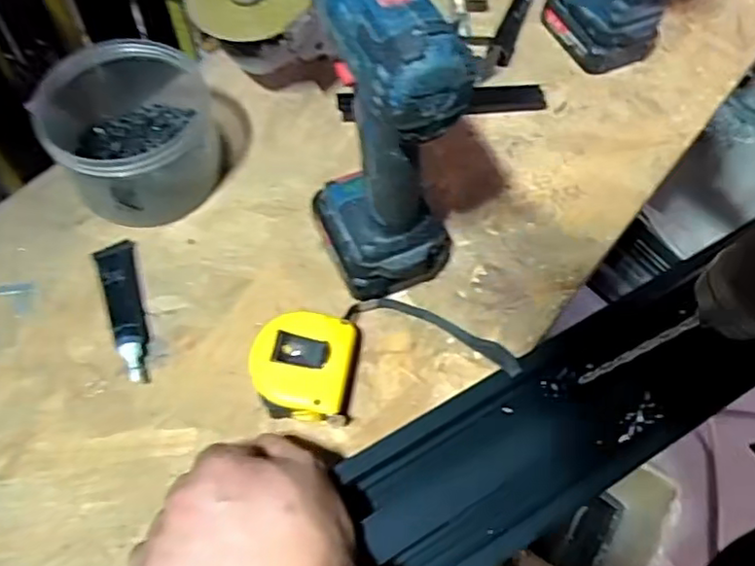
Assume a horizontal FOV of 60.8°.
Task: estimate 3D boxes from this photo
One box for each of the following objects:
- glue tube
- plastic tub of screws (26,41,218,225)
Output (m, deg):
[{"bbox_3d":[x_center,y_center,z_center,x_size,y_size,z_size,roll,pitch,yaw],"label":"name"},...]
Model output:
[{"bbox_3d":[-0.172,0.016,0.440,0.026,0.016,0.111,-18,63,-12],"label":"glue tube"},{"bbox_3d":[-0.182,-0.120,0.483,0.109,0.072,0.138,-13,62,-10],"label":"plastic tub of screws"}]

